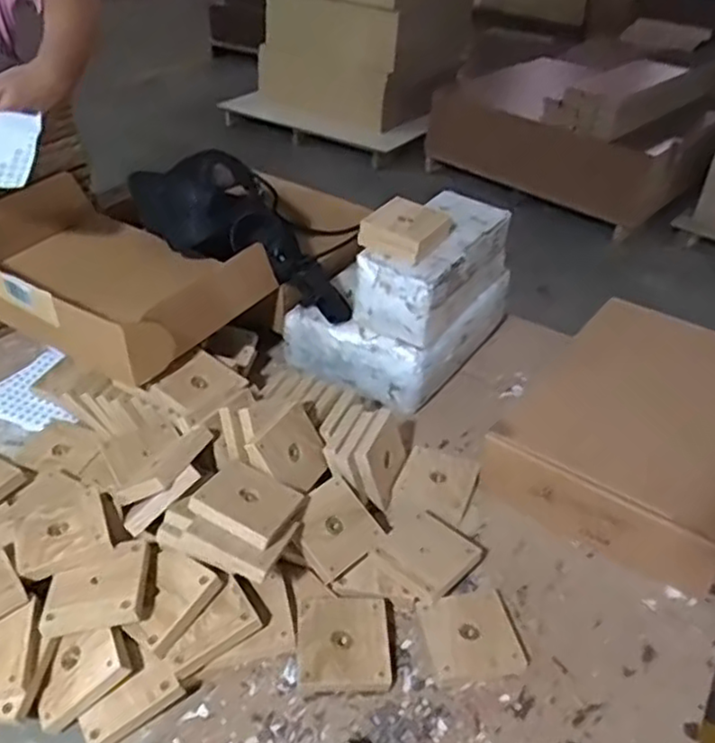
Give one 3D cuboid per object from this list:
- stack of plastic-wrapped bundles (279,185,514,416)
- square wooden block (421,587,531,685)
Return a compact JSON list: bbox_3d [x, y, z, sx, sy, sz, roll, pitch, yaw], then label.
[{"bbox_3d":[0.066,-0.110,0.973,0.189,0.183,0.271,27,43,27],"label":"stack of plastic-wrapped bundles"},{"bbox_3d":[0.108,0.246,0.668,0.086,0.015,0.080,-5,38,-11],"label":"square wooden block"}]

